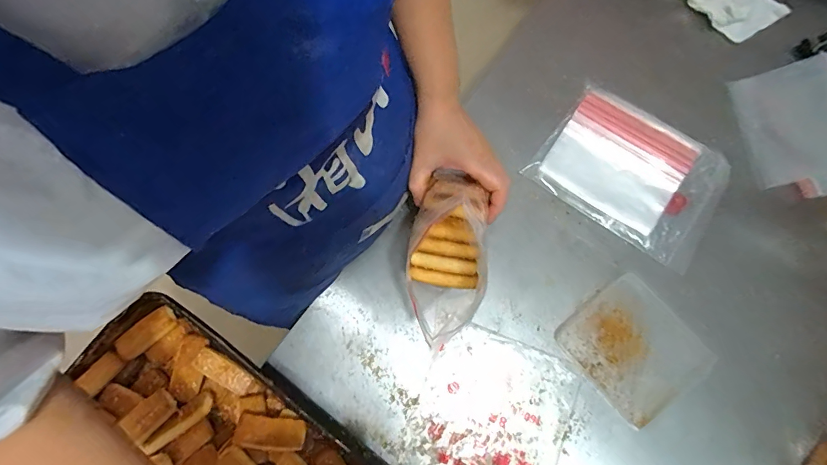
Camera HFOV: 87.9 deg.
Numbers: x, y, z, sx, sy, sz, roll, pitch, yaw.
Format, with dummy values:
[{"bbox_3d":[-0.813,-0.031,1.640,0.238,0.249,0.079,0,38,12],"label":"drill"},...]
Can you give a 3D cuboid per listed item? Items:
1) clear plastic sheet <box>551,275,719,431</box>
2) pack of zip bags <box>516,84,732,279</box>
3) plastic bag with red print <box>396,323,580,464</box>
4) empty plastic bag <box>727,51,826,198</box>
[{"bbox_3d":[0.262,0.138,0.513,0.129,0.014,0.140,-38,78,-7],"label":"clear plastic sheet"},{"bbox_3d":[0.286,-0.078,0.559,0.218,0.026,0.155,35,80,9],"label":"pack of zip bags"},{"bbox_3d":[0.088,0.228,0.504,0.170,0.007,0.201,21,78,6],"label":"plastic bag with red print"},{"bbox_3d":[0.495,-0.143,0.548,0.106,0.063,0.183,0,76,1],"label":"empty plastic bag"}]

